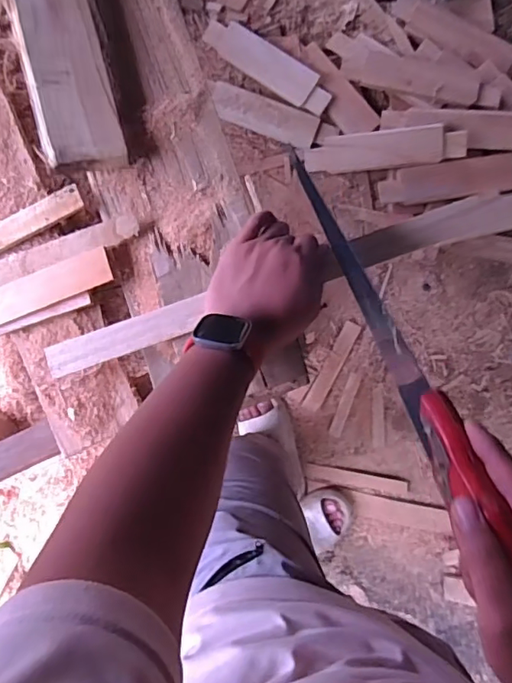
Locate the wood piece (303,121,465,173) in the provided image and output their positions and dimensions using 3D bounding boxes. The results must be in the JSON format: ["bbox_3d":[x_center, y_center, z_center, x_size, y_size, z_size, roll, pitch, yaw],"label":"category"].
[{"bbox_3d":[0.292,-0.442,1.231,0.354,0.022,0.083,-1,107,17],"label":"wood piece"}]

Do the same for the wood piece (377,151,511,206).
[{"bbox_3d":[0.458,-0.371,1.227,0.341,0.018,0.081,-7,100,9],"label":"wood piece"}]

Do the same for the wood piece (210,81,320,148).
[{"bbox_3d":[0.017,-0.540,1.282,0.262,0.023,0.079,20,103,-4],"label":"wood piece"}]

